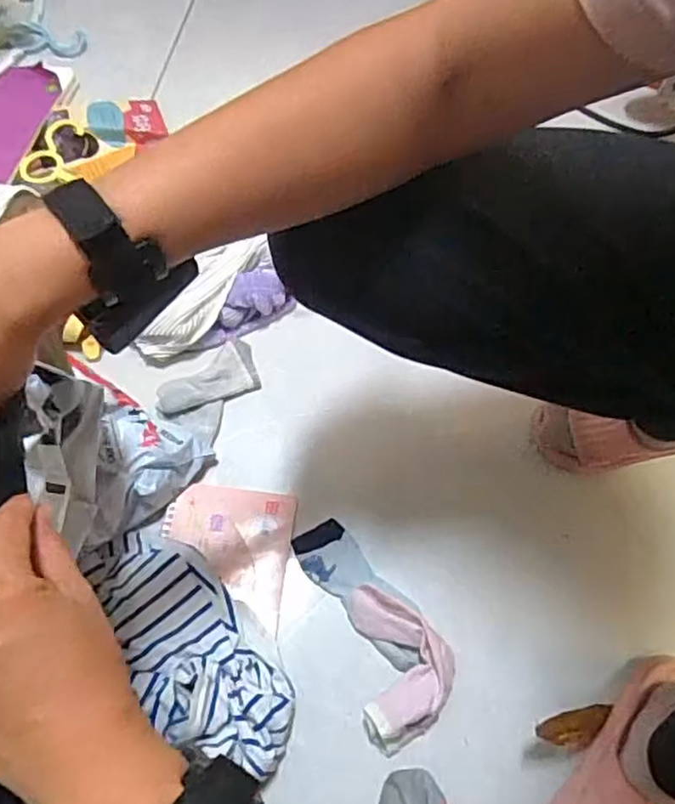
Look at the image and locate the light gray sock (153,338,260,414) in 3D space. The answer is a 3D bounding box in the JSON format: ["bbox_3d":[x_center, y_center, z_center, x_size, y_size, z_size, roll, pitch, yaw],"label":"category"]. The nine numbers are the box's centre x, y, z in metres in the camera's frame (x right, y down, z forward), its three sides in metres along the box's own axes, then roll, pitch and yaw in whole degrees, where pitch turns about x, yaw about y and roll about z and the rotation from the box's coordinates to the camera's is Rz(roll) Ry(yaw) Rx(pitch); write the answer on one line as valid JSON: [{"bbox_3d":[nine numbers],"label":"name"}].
[{"bbox_3d":[-0.149,-0.029,0.742,0.115,0.026,0.063,-21,66,-12],"label":"light gray sock"}]

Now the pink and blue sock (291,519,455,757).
[{"bbox_3d":[0.034,0.206,0.628,0.094,0.040,0.212,-23,67,-13],"label":"pink and blue sock"}]

